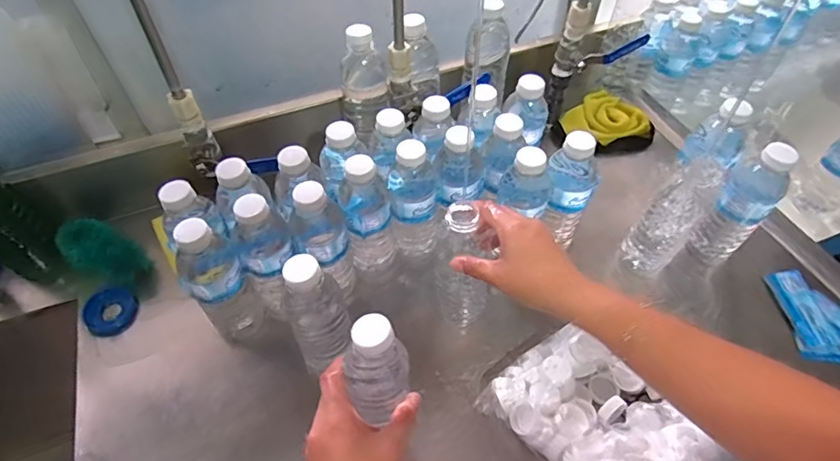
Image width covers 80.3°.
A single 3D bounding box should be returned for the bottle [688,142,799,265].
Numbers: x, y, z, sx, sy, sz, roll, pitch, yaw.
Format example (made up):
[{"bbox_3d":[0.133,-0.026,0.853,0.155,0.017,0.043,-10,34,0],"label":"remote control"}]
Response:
[{"bbox_3d":[0.375,-0.031,0.581,0.055,0.173,0.053,37,60,26],"label":"bottle"}]

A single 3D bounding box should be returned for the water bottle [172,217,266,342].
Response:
[{"bbox_3d":[-0.207,0.061,0.523,0.059,0.173,0.056,-30,57,-21],"label":"water bottle"}]

